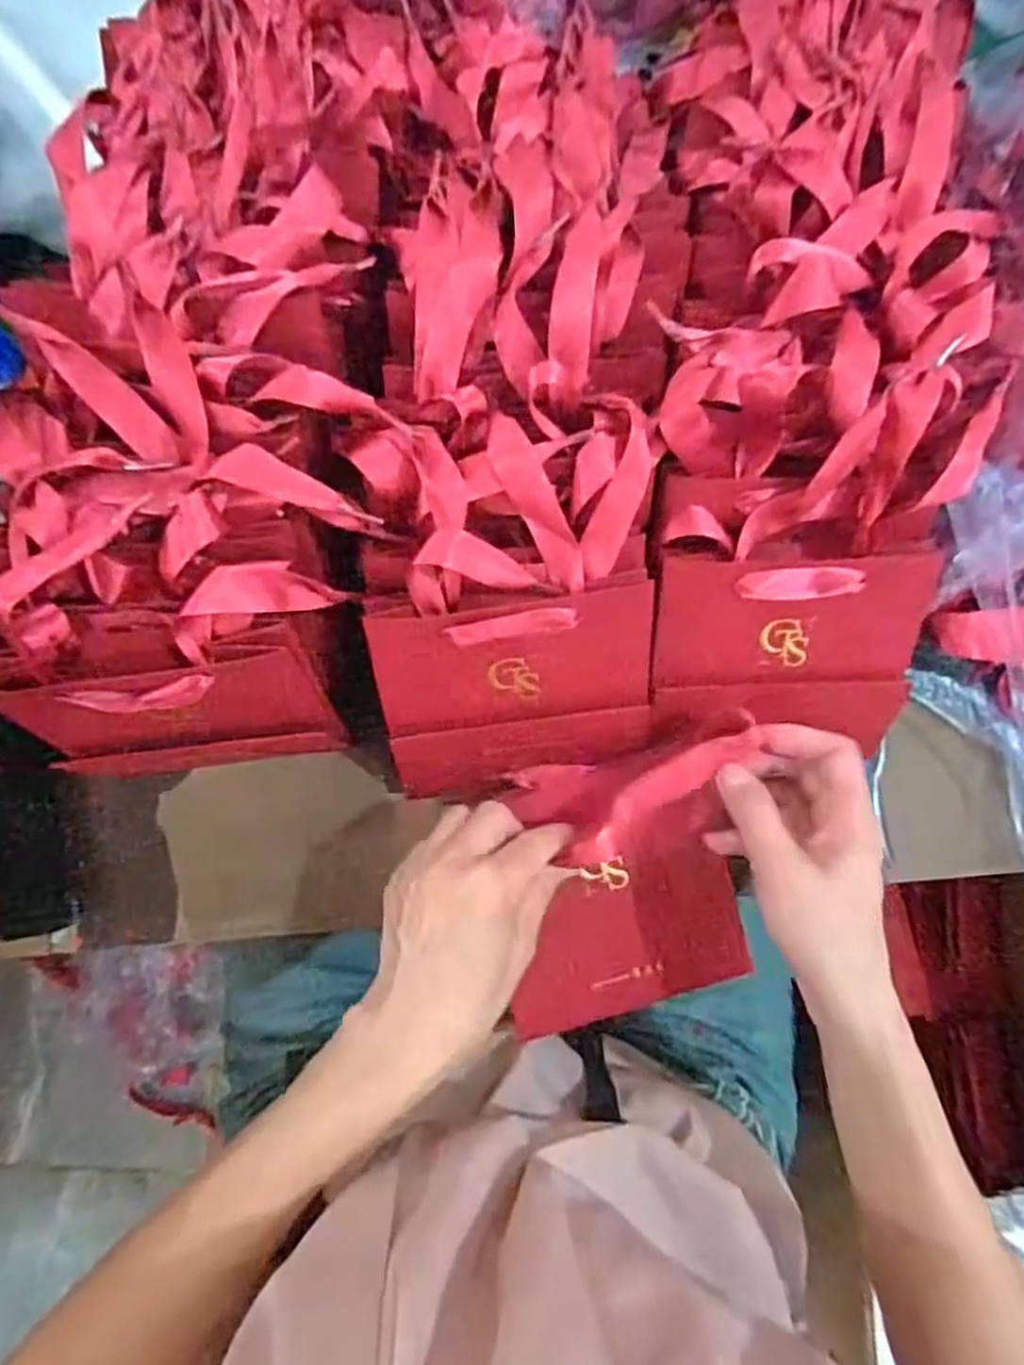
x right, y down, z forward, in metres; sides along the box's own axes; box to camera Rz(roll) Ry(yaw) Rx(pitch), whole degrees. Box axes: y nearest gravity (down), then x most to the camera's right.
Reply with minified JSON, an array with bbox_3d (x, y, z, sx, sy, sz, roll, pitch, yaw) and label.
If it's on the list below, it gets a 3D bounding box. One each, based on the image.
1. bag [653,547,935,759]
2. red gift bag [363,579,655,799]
[{"bbox_3d":[0.147,-0.016,0.401,0.140,0.014,0.109,0,121,-3],"label":"bag"},{"bbox_3d":[0.005,0.007,0.390,0.139,0.007,0.111,-9,126,-4],"label":"red gift bag"}]

